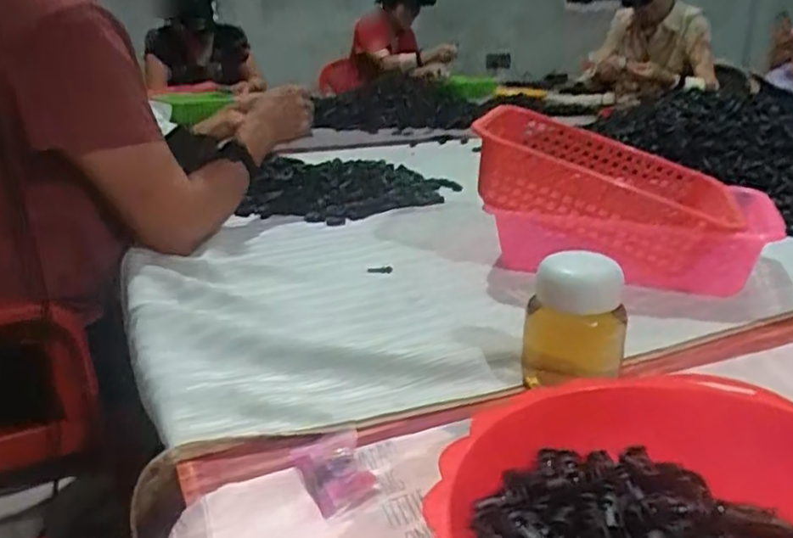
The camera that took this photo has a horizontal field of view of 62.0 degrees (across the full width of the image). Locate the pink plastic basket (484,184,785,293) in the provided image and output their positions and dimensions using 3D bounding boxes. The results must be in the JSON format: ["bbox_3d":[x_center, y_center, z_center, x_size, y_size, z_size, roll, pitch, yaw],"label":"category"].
[{"bbox_3d":[0.266,-0.080,0.758,0.335,0.155,0.206,2,20,8],"label":"pink plastic basket"}]

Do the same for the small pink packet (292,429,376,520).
[{"bbox_3d":[-0.039,0.127,0.420,0.042,0.021,0.055,-9,21,-22],"label":"small pink packet"}]

